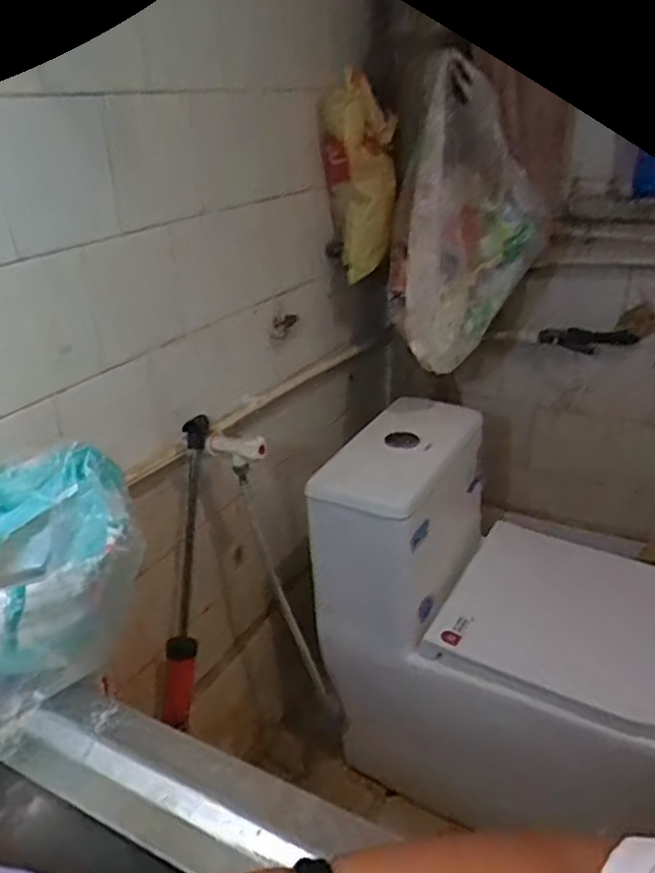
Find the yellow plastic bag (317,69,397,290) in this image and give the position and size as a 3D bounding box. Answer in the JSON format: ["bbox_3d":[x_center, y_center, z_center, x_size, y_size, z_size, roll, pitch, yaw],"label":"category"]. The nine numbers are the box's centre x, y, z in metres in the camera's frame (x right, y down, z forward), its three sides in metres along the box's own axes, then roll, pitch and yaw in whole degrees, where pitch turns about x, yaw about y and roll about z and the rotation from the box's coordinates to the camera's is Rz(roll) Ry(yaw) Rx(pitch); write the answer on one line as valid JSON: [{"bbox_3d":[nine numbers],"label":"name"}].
[{"bbox_3d":[0.058,-0.464,1.246,0.127,0.325,0.107,-1,26,2],"label":"yellow plastic bag"}]

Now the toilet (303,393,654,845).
[{"bbox_3d":[0.353,0.317,1.138,0.640,0.620,0.364,9,28,22],"label":"toilet"}]

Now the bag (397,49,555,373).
[{"bbox_3d":[0.238,-0.358,1.118,0.211,0.431,0.201,7,27,18],"label":"bag"}]

